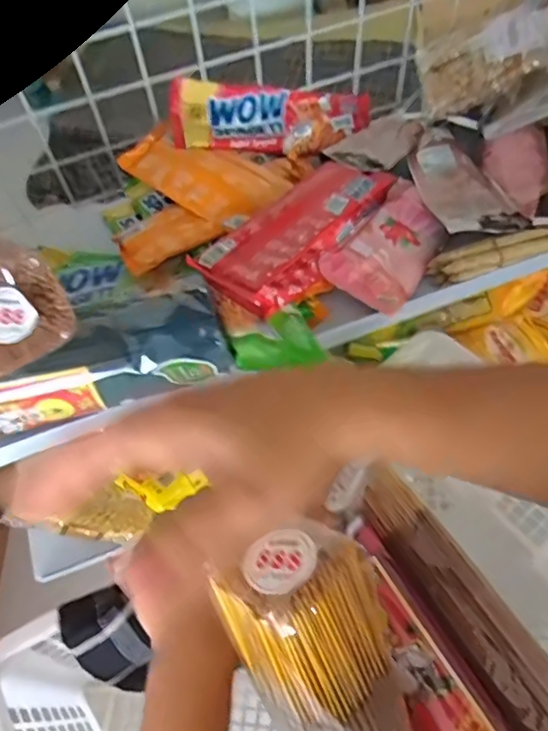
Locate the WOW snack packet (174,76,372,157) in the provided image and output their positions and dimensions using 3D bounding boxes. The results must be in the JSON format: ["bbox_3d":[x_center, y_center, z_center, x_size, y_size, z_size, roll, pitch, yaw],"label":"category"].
[{"bbox_3d":[0.005,-0.289,0.678,0.245,0.035,0.080,-9,90,-19],"label":"WOW snack packet"}]

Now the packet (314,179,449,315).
[{"bbox_3d":[0.123,-0.123,0.595,0.091,0.029,0.145,38,69,22],"label":"packet"}]

